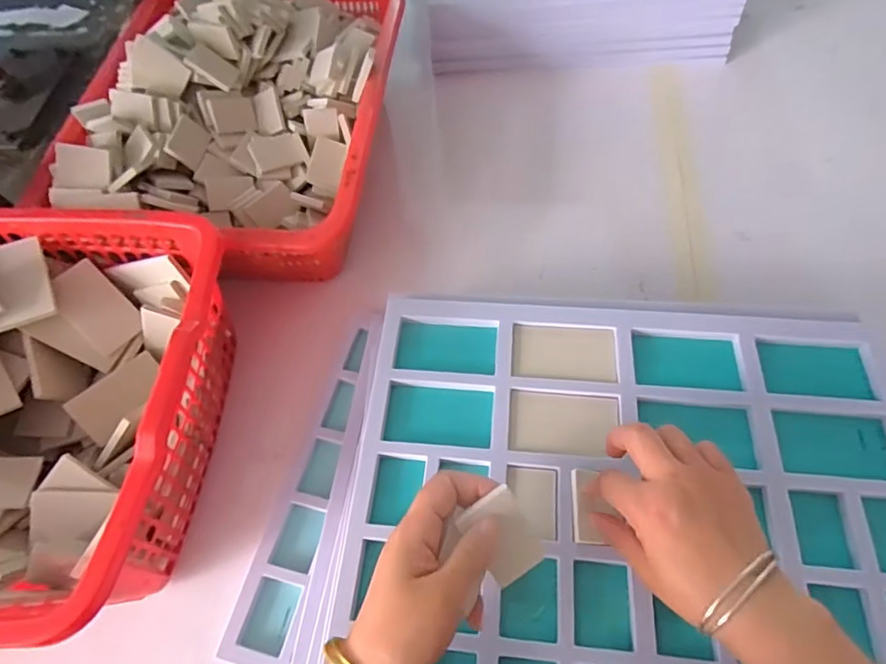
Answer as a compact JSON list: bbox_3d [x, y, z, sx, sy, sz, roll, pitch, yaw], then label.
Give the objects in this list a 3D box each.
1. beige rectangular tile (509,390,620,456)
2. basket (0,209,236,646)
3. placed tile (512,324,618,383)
[{"bbox_3d":[0.099,0.075,0.451,0.086,0.004,0.050,3,61,6],"label":"beige rectangular tile"},{"bbox_3d":[-0.432,0.066,0.506,0.473,0.151,0.357,4,61,6],"label":"basket"},{"bbox_3d":[0.106,0.018,0.483,0.088,0.004,0.051,3,61,6],"label":"placed tile"}]

